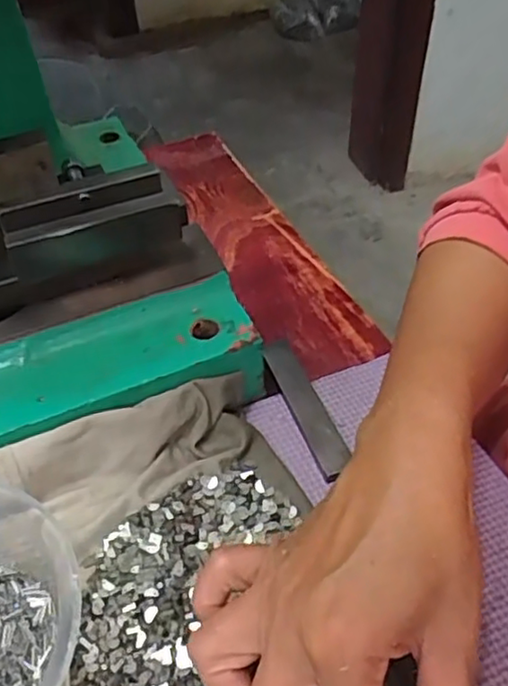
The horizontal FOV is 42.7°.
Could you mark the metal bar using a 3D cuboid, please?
[{"bbox_3d":[0.028,0.033,0.362,0.021,0.005,0.095,-12,49,-21],"label":"metal bar"}]

